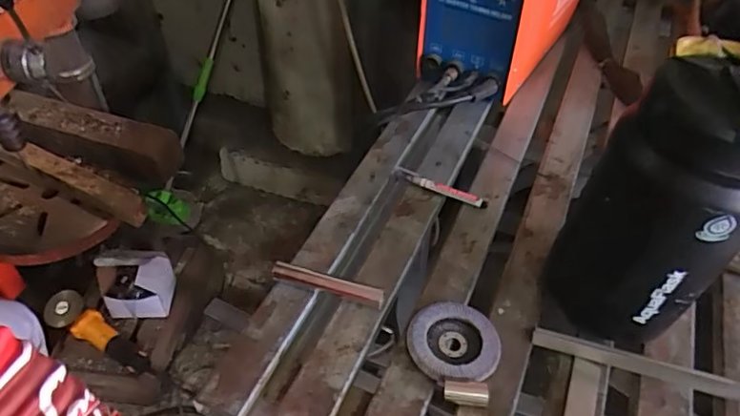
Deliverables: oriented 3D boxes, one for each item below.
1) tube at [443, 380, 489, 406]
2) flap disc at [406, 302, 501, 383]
[{"bbox_3d":[0.089,0.173,0.521,0.040,0.019,0.019,5,43,3],"label":"tube"},{"bbox_3d":[0.084,0.136,0.564,0.088,0.015,0.088,1,43,-1],"label":"flap disc"}]

